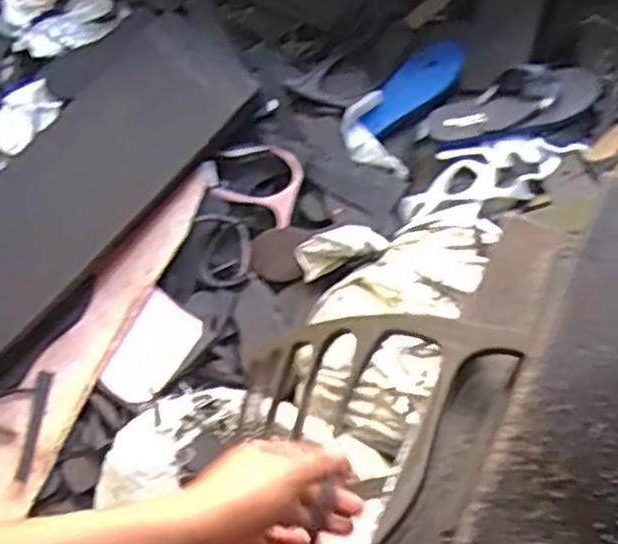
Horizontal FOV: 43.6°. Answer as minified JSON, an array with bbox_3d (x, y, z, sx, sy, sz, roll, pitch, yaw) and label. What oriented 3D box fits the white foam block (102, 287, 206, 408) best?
[{"bbox_3d":[-0.261,0.129,1.273,0.114,0.012,0.176,29,68,13],"label":"white foam block"}]

